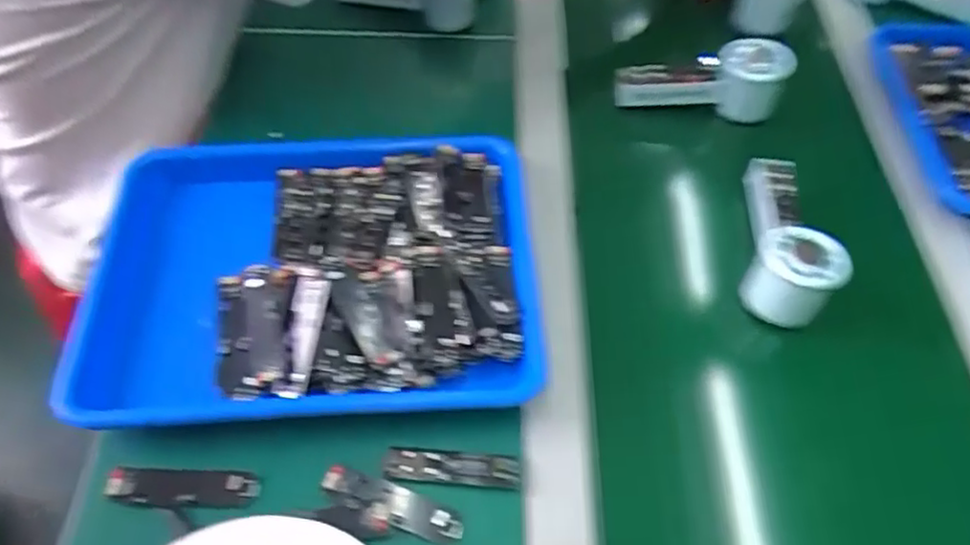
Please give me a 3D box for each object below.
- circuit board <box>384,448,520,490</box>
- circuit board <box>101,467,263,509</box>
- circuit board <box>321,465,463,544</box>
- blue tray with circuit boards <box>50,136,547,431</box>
[{"bbox_3d":[-0.022,0.132,0.468,0.091,0.004,0.021,4,55,3],"label":"circuit board"},{"bbox_3d":[-0.201,0.143,0.460,0.097,0.010,0.025,0,55,0],"label":"circuit board"},{"bbox_3d":[-0.062,0.152,0.453,0.096,0.007,0.024,16,57,12],"label":"circuit board"},{"bbox_3d":[-0.130,-0.002,0.539,0.345,0.044,0.249,-5,55,-3],"label":"blue tray with circuit boards"}]

